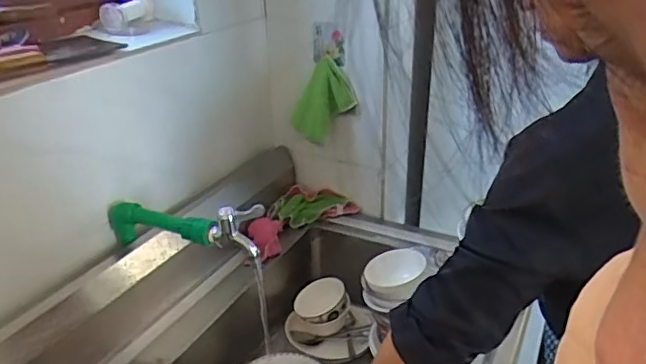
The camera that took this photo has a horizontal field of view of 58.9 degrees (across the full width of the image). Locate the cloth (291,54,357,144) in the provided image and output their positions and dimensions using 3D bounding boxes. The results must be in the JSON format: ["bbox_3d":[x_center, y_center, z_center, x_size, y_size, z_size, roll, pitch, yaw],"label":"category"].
[{"bbox_3d":[0.000,-0.165,1.155,0.123,0.169,0.032,-7,26,-14],"label":"cloth"}]

